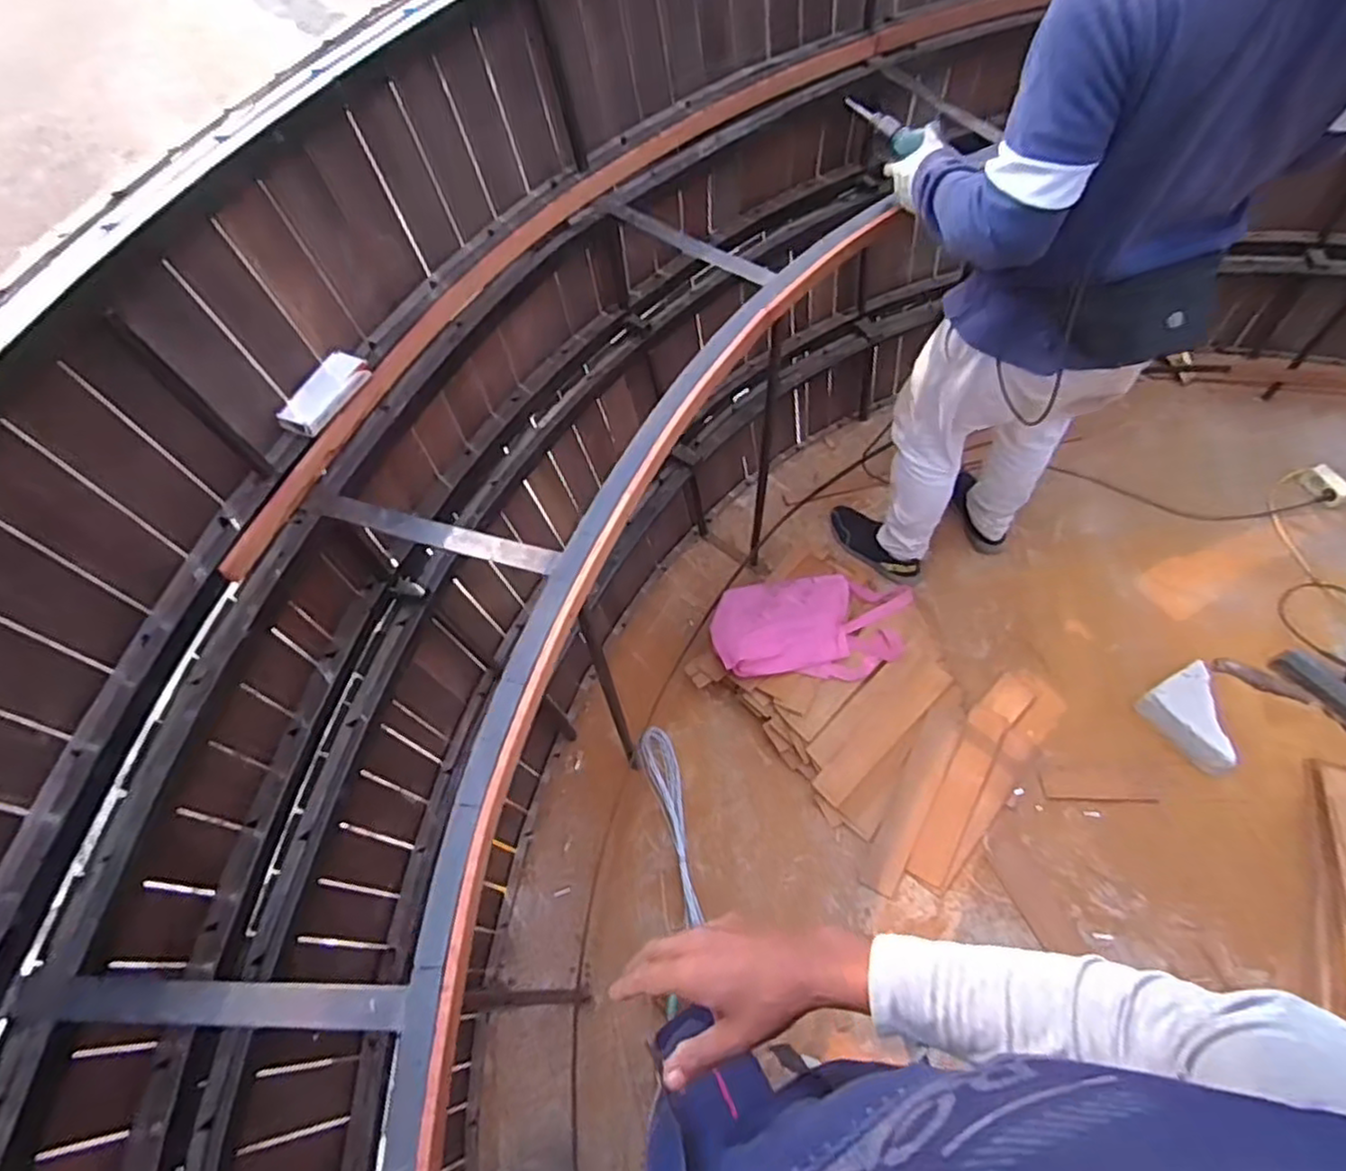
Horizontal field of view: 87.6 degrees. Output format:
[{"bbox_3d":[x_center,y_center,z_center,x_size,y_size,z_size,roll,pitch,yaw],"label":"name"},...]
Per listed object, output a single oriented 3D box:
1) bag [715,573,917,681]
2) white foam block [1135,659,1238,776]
[{"bbox_3d":[0.306,0.084,1.528,0.426,0.081,0.235,0,61,3],"label":"bag"},{"bbox_3d":[1.132,0.285,1.499,0.155,0.086,0.209,-27,63,-12],"label":"white foam block"}]

